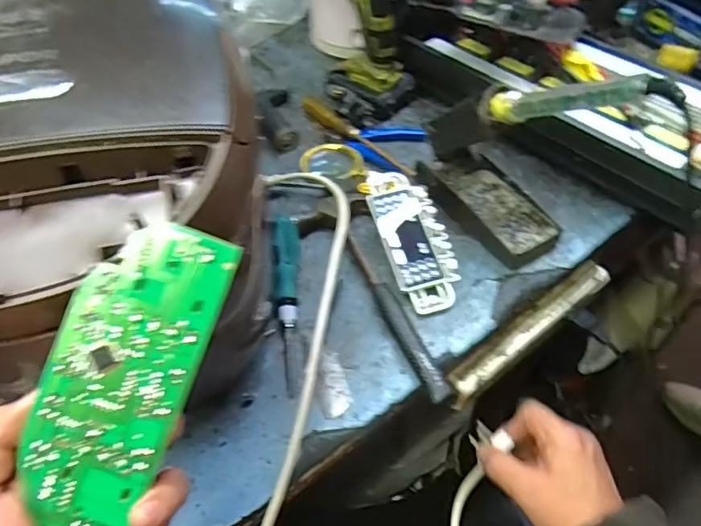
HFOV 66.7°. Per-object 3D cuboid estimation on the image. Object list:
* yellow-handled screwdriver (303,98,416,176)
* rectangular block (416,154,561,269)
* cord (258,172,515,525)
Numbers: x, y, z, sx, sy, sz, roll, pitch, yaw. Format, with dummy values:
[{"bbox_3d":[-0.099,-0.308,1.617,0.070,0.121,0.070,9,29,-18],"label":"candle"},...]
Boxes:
[{"bbox_3d":[0.007,-0.154,0.652,0.019,0.025,0.206,-31,55,-23],"label":"yellow-handled screwdriver"},{"bbox_3d":[0.143,-0.062,0.560,0.072,0.032,0.149,-26,53,-20],"label":"rectangular block"},{"bbox_3d":[0.026,0.134,0.539,0.222,0.275,0.434,-1,49,1],"label":"cord"}]

